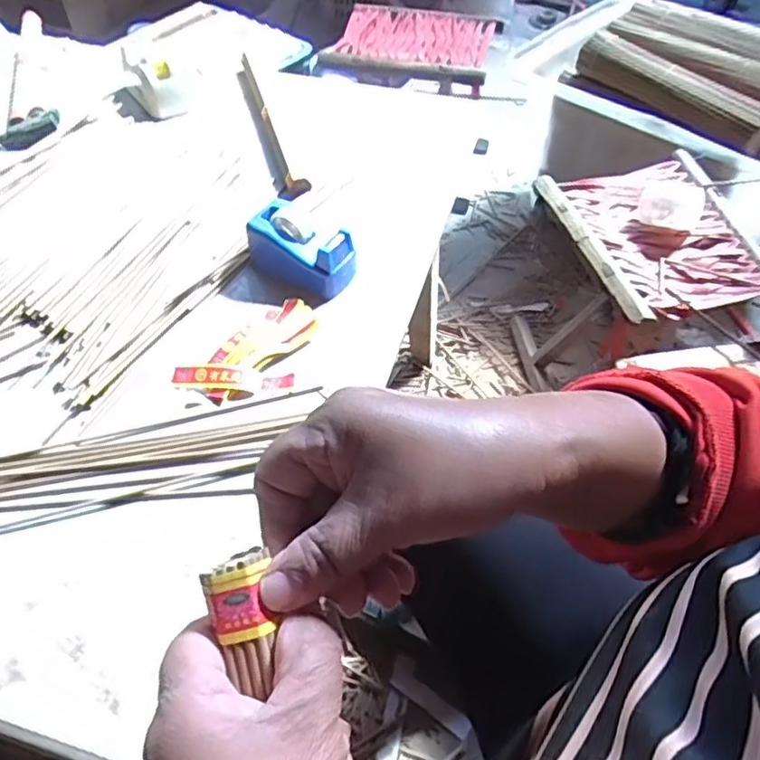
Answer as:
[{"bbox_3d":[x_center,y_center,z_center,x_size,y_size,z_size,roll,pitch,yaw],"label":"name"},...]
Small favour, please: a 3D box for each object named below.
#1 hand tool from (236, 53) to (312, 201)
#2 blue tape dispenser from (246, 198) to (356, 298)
[{"bbox_3d":[-0.139,-0.319,0.779,0.030,0.026,0.329,-14,53,-11],"label":"hand tool"},{"bbox_3d":[-0.071,-0.124,0.600,0.103,0.056,0.057,28,57,20],"label":"blue tape dispenser"}]

